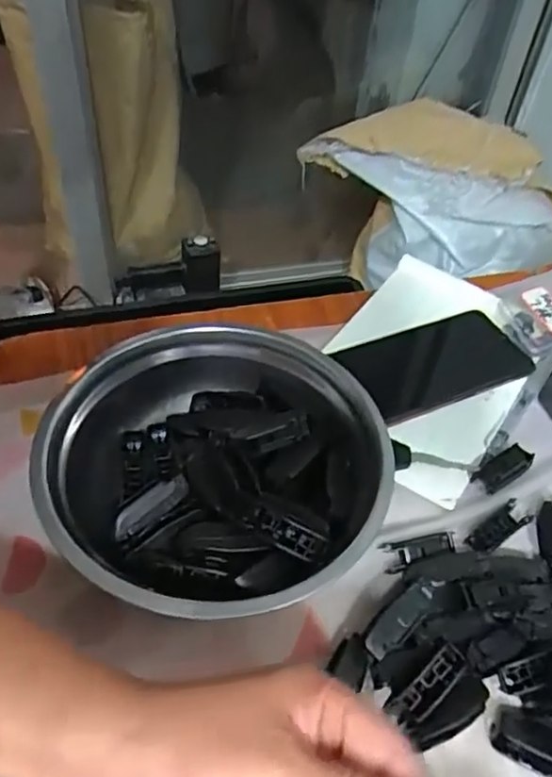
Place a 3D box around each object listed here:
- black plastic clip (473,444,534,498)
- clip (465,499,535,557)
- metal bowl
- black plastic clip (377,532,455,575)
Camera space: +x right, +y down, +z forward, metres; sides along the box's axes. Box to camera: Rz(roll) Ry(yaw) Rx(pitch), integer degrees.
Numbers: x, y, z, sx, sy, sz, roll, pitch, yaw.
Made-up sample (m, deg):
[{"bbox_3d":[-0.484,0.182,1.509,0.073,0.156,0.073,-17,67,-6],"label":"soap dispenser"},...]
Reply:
[{"bbox_3d":[0.160,0.054,0.423,0.047,0.009,0.020,-22,54,-23],"label":"black plastic clip"},{"bbox_3d":[0.144,0.089,0.388,0.050,0.005,0.018,-30,57,-28],"label":"clip"},{"bbox_3d":[-0.031,0.051,0.377,0.188,0.082,0.196,3,48,-3],"label":"metal bowl"},{"bbox_3d":[0.088,0.098,0.370,0.047,0.015,0.017,-7,50,-11],"label":"black plastic clip"}]

